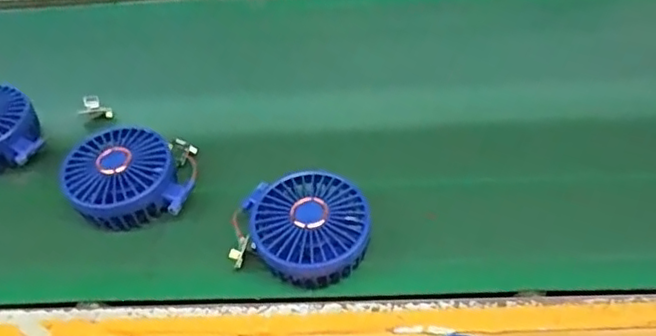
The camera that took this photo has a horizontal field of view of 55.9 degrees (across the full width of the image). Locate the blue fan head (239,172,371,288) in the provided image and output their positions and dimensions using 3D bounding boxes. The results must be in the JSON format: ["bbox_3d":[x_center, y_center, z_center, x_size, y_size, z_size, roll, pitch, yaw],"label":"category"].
[{"bbox_3d":[-0.014,0.046,0.473,0.087,0.044,0.089,-2,49,2],"label":"blue fan head"}]

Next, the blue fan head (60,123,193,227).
[{"bbox_3d":[-0.167,0.006,0.521,0.093,0.046,0.086,-2,49,2],"label":"blue fan head"}]

